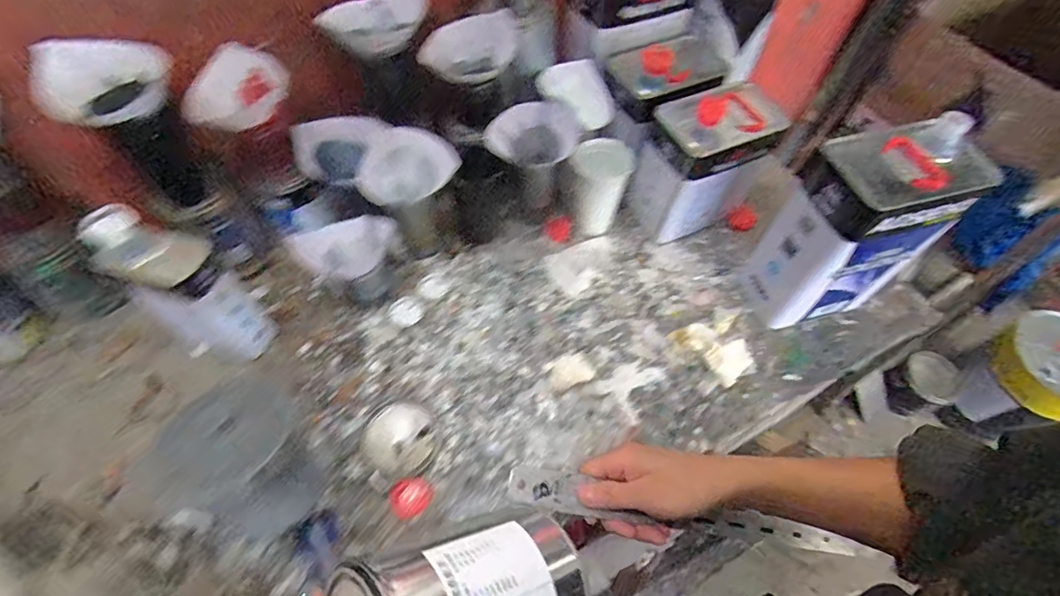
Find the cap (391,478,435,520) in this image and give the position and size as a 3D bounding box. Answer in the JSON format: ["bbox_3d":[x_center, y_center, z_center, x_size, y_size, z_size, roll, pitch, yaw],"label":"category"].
[{"bbox_3d":[-0.139,0.233,0.595,0.047,0.010,0.043,1,58,-1],"label":"cap"}]

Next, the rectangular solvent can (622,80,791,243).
[{"bbox_3d":[0.262,-0.197,0.775,0.180,0.187,0.103,-26,62,-17],"label":"rectangular solvent can"}]

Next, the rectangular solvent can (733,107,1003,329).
[{"bbox_3d":[0.417,-0.082,0.665,0.179,0.272,0.113,-15,60,-11],"label":"rectangular solvent can"}]

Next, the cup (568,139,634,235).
[{"bbox_3d":[0.104,-0.165,0.779,0.084,0.138,0.074,18,59,9],"label":"cup"}]

